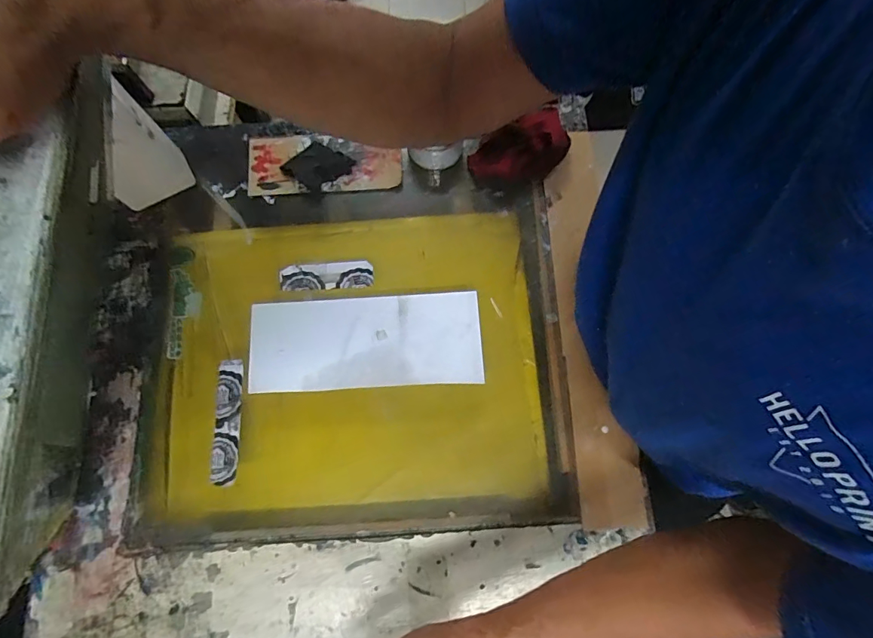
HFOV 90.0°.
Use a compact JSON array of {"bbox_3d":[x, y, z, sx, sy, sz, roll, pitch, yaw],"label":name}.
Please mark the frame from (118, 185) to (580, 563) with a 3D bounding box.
[{"bbox_3d":[-0.114,0.050,0.593,0.532,0.061,0.429,-4,75,-1],"label":"frame"}]

